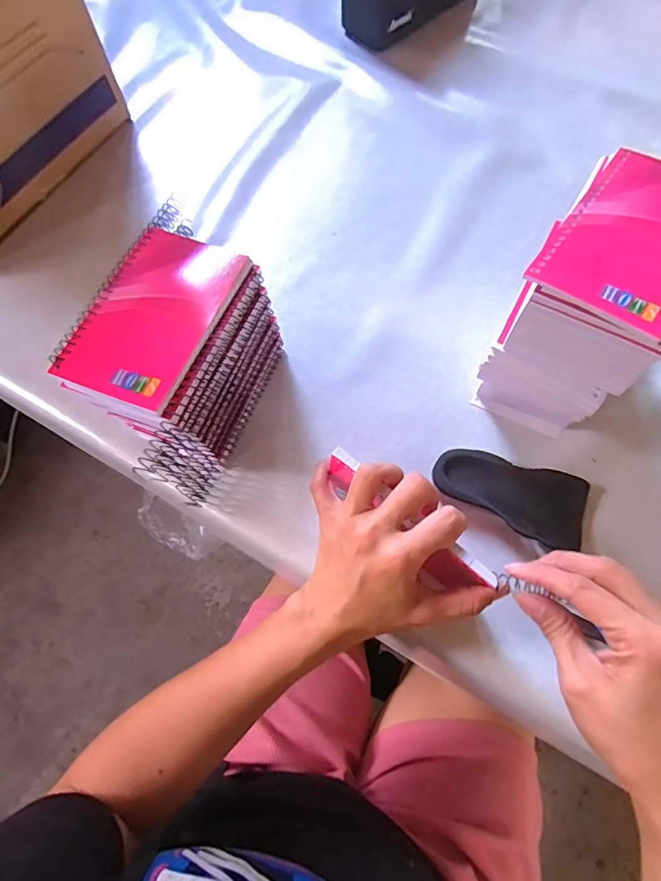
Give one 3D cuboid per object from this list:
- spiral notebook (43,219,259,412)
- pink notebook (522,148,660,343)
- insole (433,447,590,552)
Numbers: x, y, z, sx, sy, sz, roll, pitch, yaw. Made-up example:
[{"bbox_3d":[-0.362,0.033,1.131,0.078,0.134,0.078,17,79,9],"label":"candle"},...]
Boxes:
[{"bbox_3d":[-0.118,-0.086,0.311,0.084,0.014,0.129,20,71,11],"label":"spiral notebook"},{"bbox_3d":[0.183,-0.123,0.273,0.079,0.010,0.127,35,74,15],"label":"pink notebook"},{"bbox_3d":[0.142,0.044,0.367,0.118,0.016,0.055,14,70,9],"label":"insole"}]

